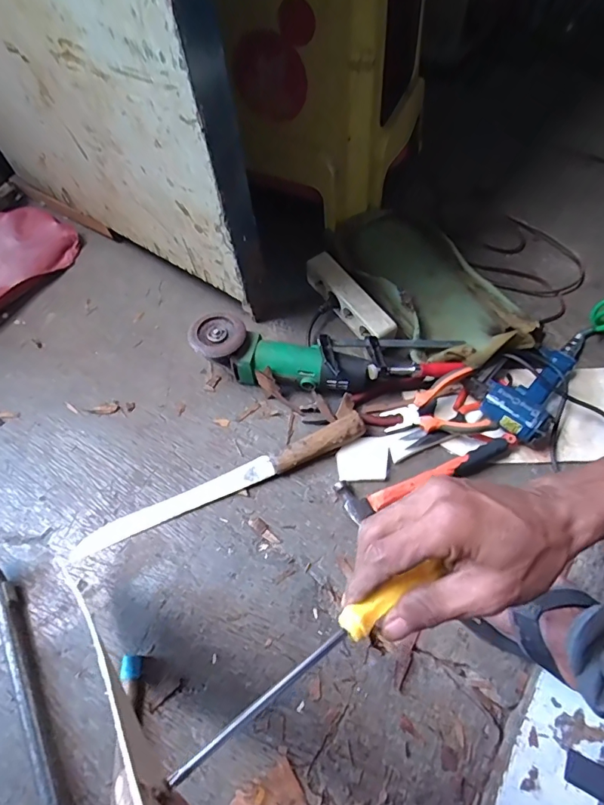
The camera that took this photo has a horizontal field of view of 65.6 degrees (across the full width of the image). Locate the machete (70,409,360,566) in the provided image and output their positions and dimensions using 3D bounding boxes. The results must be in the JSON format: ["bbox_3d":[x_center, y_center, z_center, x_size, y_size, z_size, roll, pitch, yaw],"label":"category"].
[{"bbox_3d":[-0.108,0.114,0.655,0.430,0.031,0.040,-23,64,-11],"label":"machete"}]

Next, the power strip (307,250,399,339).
[{"bbox_3d":[0.079,-0.170,0.788,0.043,0.053,0.201,-32,65,-15],"label":"power strip"}]

